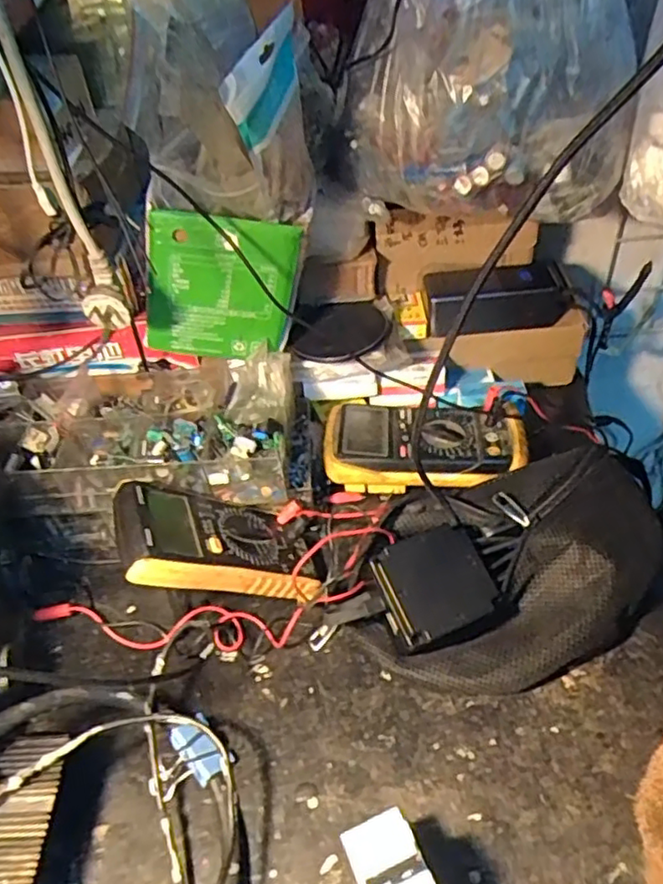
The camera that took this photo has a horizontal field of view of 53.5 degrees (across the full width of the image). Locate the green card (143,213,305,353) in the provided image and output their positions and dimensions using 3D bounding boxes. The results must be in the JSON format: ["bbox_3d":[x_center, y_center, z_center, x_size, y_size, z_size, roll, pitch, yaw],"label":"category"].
[{"bbox_3d":[-0.091,-0.127,0.552,0.119,0.129,0.010,1,45,-11],"label":"green card"}]

